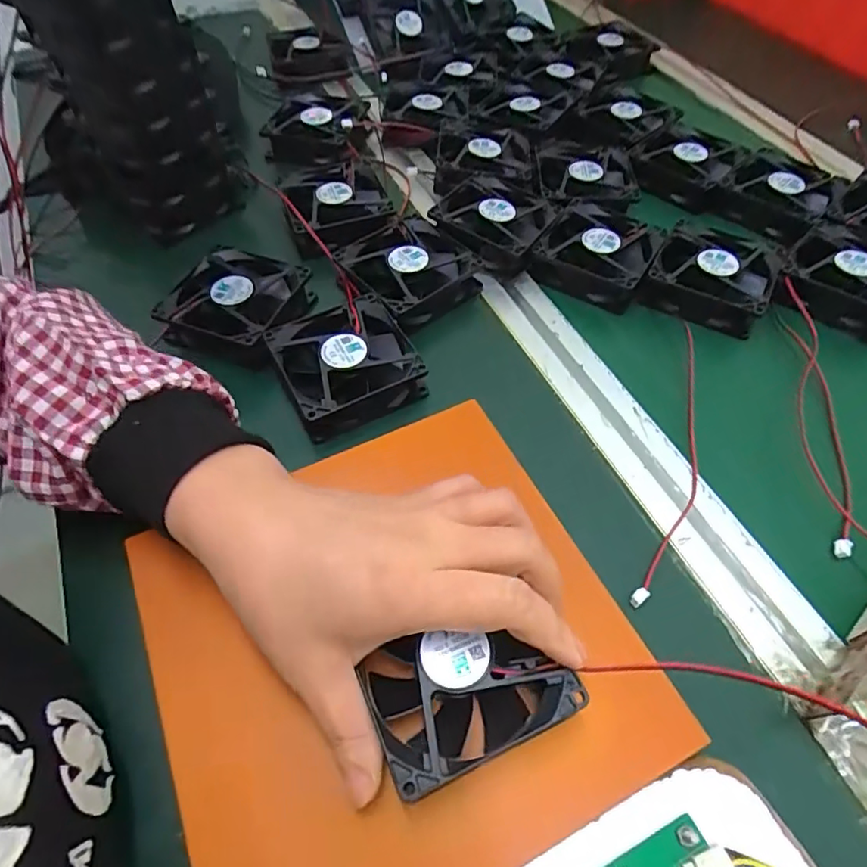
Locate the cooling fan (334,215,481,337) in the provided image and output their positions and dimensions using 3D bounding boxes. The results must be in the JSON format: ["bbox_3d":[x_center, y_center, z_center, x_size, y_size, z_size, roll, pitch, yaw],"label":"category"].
[{"bbox_3d":[-0.017,-0.120,0.404,0.079,0.027,0.083,-28,61,-18],"label":"cooling fan"}]

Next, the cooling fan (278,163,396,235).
[{"bbox_3d":[-0.080,-0.186,0.442,0.078,0.022,0.079,-18,56,-14],"label":"cooling fan"}]

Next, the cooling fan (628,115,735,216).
[{"bbox_3d":[0.219,-0.234,0.485,0.084,0.023,0.084,34,60,22],"label":"cooling fan"}]

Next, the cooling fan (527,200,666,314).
[{"bbox_3d":[0.125,-0.139,0.421,0.077,0.023,0.090,25,57,17],"label":"cooling fan"}]

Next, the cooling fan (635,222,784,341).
[{"bbox_3d":[0.201,-0.114,0.403,0.081,0.019,0.083,25,59,15],"label":"cooling fan"}]

